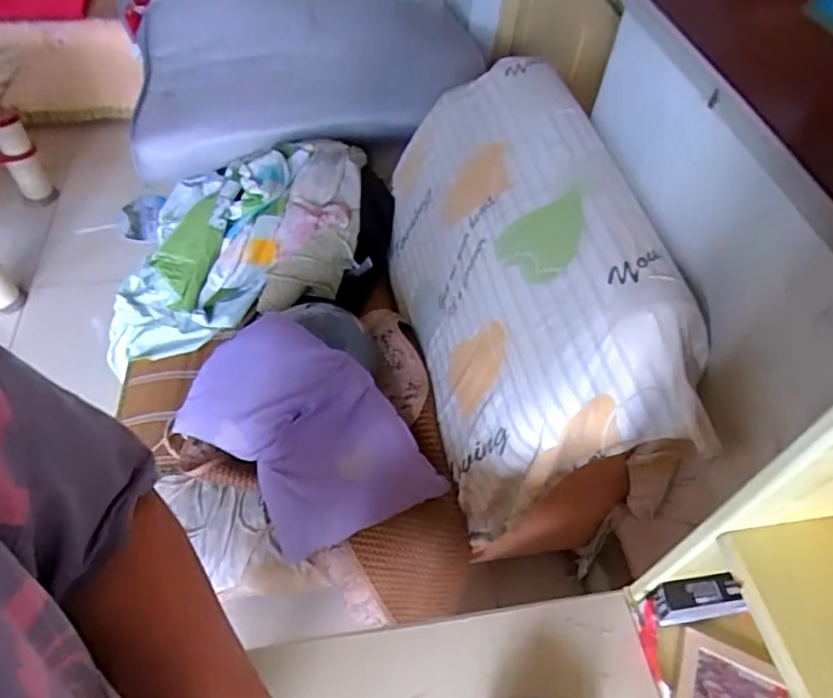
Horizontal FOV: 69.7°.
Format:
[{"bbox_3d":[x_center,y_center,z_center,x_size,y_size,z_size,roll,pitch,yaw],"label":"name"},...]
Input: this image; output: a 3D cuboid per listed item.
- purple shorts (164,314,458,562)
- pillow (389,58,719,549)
[{"bbox_3d":[-0.185,0.154,1.021,0.430,0.205,0.265,37,58,21],"label":"purple shorts"},{"bbox_3d":[0.172,-0.142,1.105,0.250,0.535,0.833,13,44,-35],"label":"pillow"}]

